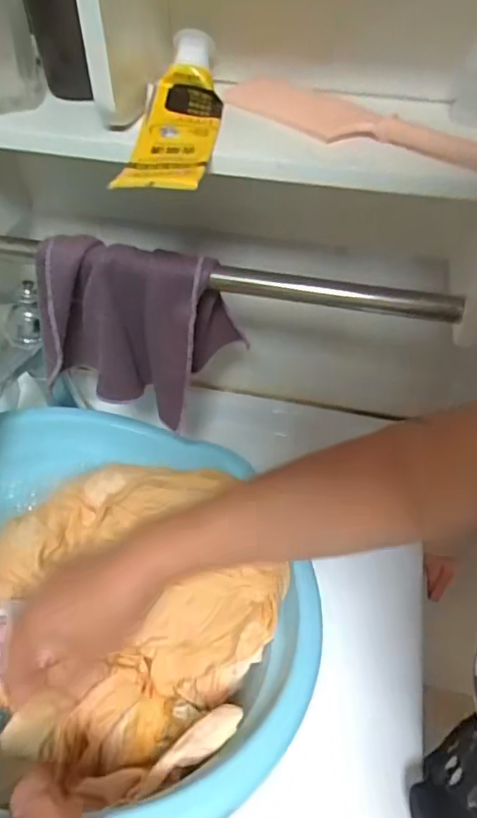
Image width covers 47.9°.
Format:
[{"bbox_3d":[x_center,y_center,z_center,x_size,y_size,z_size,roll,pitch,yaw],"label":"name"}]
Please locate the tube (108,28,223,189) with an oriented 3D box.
[{"bbox_3d":[-0.033,-0.192,0.330,0.045,0.035,0.118,6,49,3],"label":"tube"}]

